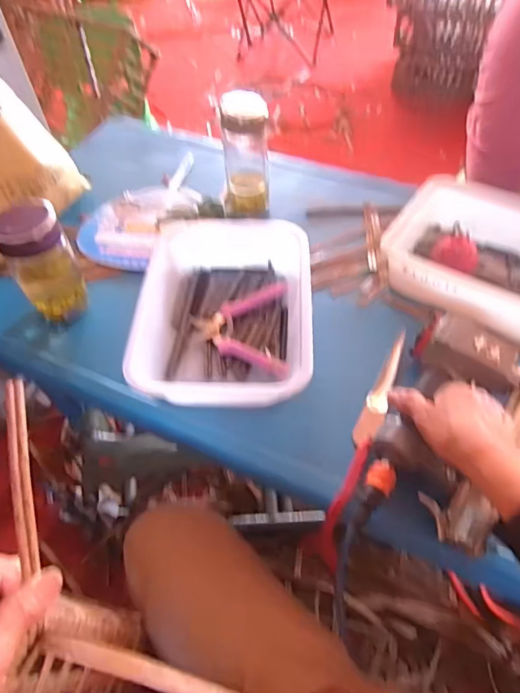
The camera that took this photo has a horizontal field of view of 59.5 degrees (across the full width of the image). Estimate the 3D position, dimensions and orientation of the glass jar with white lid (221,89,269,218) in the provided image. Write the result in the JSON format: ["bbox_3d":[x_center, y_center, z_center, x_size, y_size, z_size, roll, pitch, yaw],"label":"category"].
[{"bbox_3d":[-0.021,-0.284,0.693,0.070,0.164,0.067,2,53,3],"label":"glass jar with white lid"}]

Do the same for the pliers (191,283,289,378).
[{"bbox_3d":[-0.026,-0.032,0.597,0.122,0.013,0.154,1,53,2],"label":"pliers"}]

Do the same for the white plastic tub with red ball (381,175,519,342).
[{"bbox_3d":[0.316,-0.116,0.618,0.260,0.075,0.206,29,59,21],"label":"white plastic tub with red ball"}]

